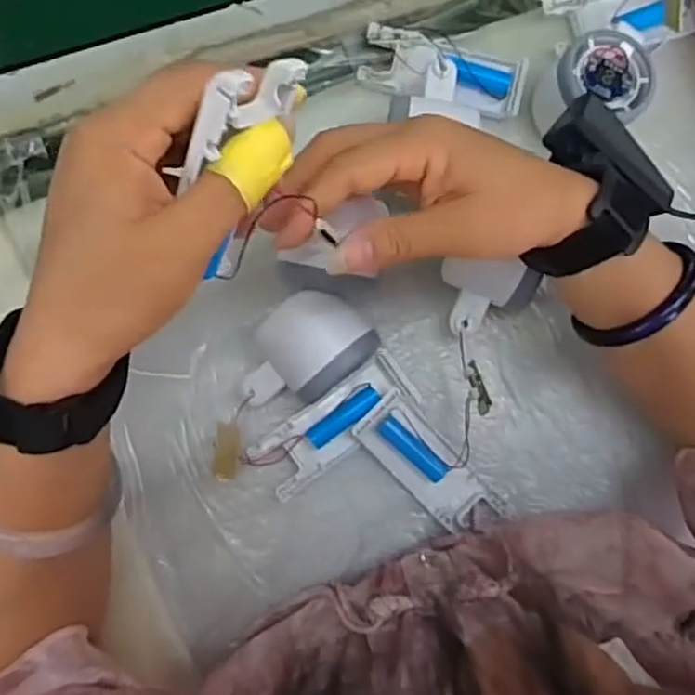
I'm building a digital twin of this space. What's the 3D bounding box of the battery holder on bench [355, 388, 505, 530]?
[{"bbox_3d":[0.051,0.074,0.418,0.037,0.015,0.099,-44,88,-7],"label":"battery holder on bench"}]

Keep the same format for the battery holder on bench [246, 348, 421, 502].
[{"bbox_3d":[-0.007,0.046,0.421,0.104,0.017,0.038,-36,87,-7],"label":"battery holder on bench"}]

